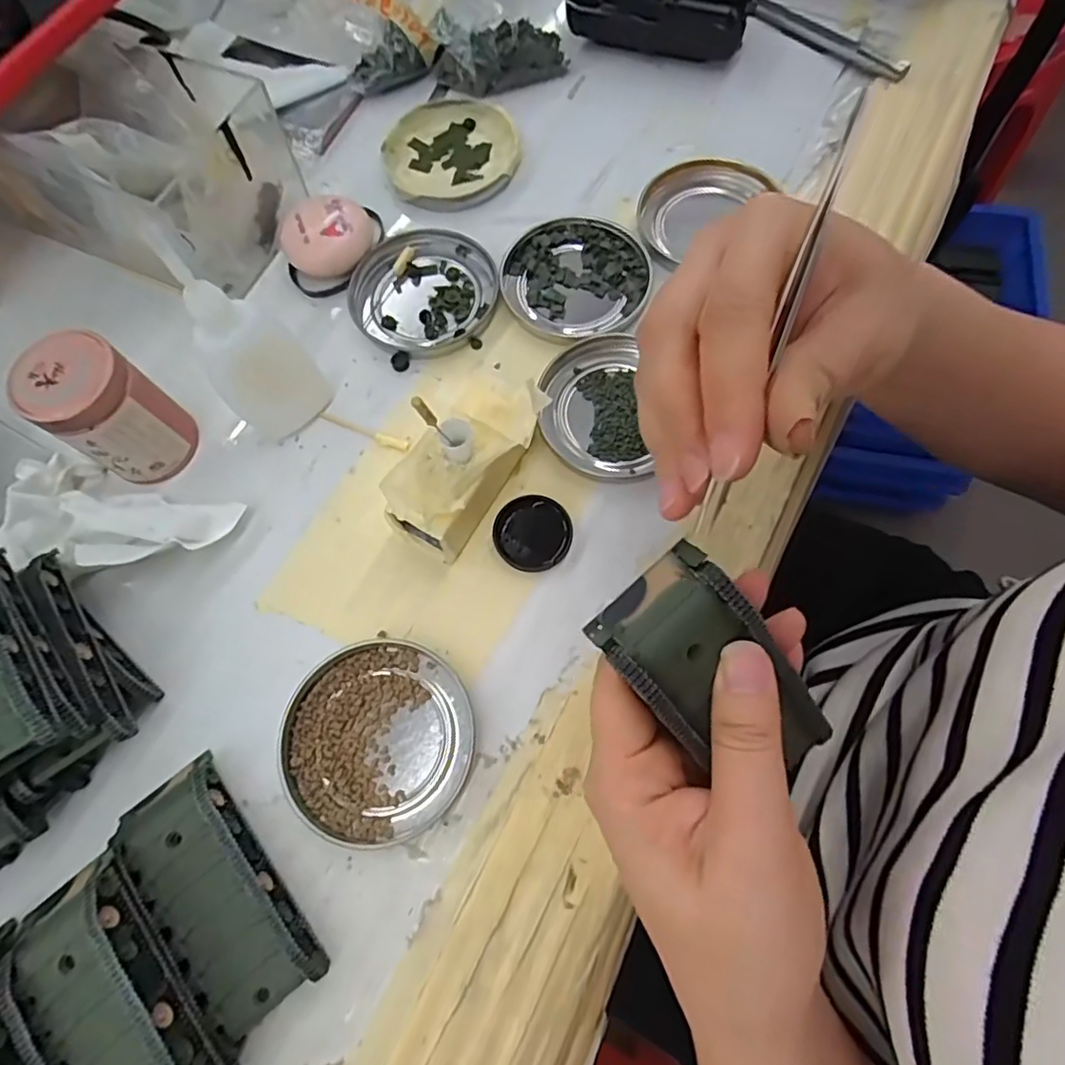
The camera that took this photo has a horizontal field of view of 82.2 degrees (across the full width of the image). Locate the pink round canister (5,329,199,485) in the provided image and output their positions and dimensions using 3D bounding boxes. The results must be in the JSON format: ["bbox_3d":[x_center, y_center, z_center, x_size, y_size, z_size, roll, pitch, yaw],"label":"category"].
[{"bbox_3d":[-0.191,-0.055,0.279,0.040,0.061,0.044,-1,70,2],"label":"pink round canister"}]

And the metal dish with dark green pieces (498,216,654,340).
[{"bbox_3d":[0.023,-0.139,0.331,0.079,0.007,0.073,-1,70,2],"label":"metal dish with dark green pieces"}]

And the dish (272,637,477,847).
[{"bbox_3d":[-0.065,0.086,0.257,0.077,0.006,0.079,-1,70,2],"label":"dish"}]

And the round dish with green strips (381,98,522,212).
[{"bbox_3d":[-0.048,-0.225,0.362,0.079,0.009,0.079,-1,70,2],"label":"round dish with green strips"}]

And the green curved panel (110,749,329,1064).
[{"bbox_3d":[-0.123,0.138,0.233,0.042,0.019,0.097,-39,74,-11],"label":"green curved panel"}]

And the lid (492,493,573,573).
[{"bbox_3d":[0.000,0.001,0.284,0.035,0.006,0.036,-1,70,2],"label":"lid"}]

